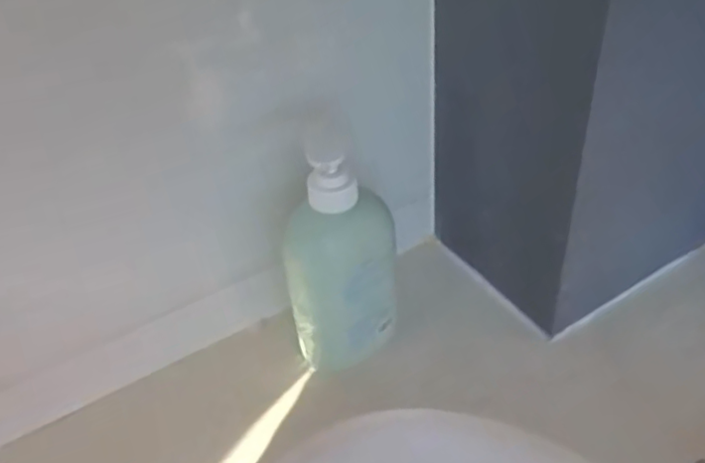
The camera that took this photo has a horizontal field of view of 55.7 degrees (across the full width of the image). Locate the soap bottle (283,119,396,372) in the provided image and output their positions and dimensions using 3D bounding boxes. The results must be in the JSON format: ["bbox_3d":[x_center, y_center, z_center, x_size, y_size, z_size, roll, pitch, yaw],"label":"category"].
[{"bbox_3d":[-0.009,0.027,0.509,0.086,0.196,0.055,-7,41,-1],"label":"soap bottle"}]

